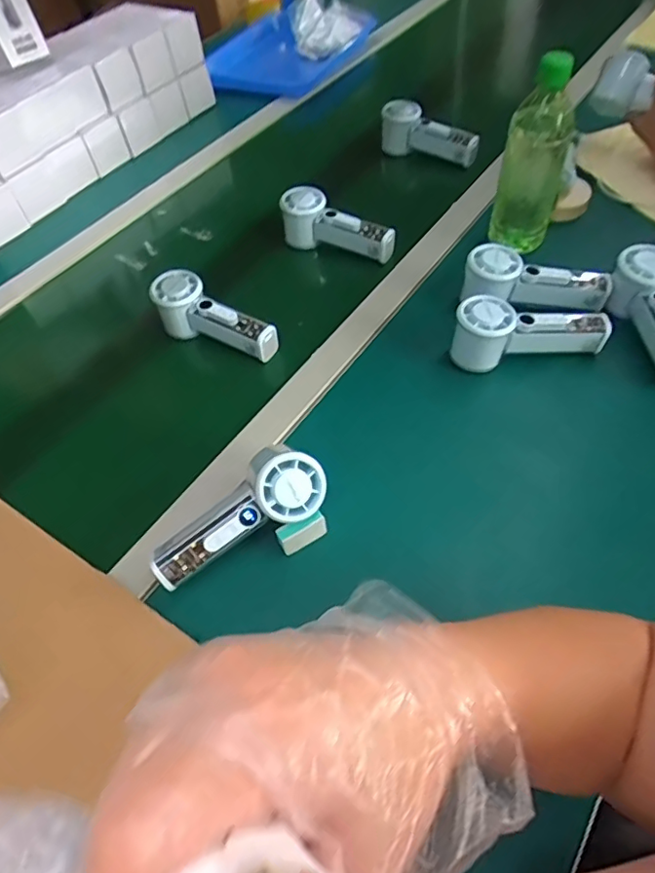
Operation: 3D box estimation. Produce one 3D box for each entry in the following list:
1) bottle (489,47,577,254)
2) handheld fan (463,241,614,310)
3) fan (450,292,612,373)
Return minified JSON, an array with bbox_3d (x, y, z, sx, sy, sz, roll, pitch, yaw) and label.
[{"bbox_3d":[0.235,-0.314,0.630,0.070,0.198,0.062,14,56,16],"label":"bottle"},{"bbox_3d":[0.224,-0.162,0.608,0.152,0.063,0.042,11,54,-4],"label":"handheld fan"},{"bbox_3d":[0.205,-0.104,0.563,0.154,0.063,0.047,-2,53,4],"label":"fan"}]

